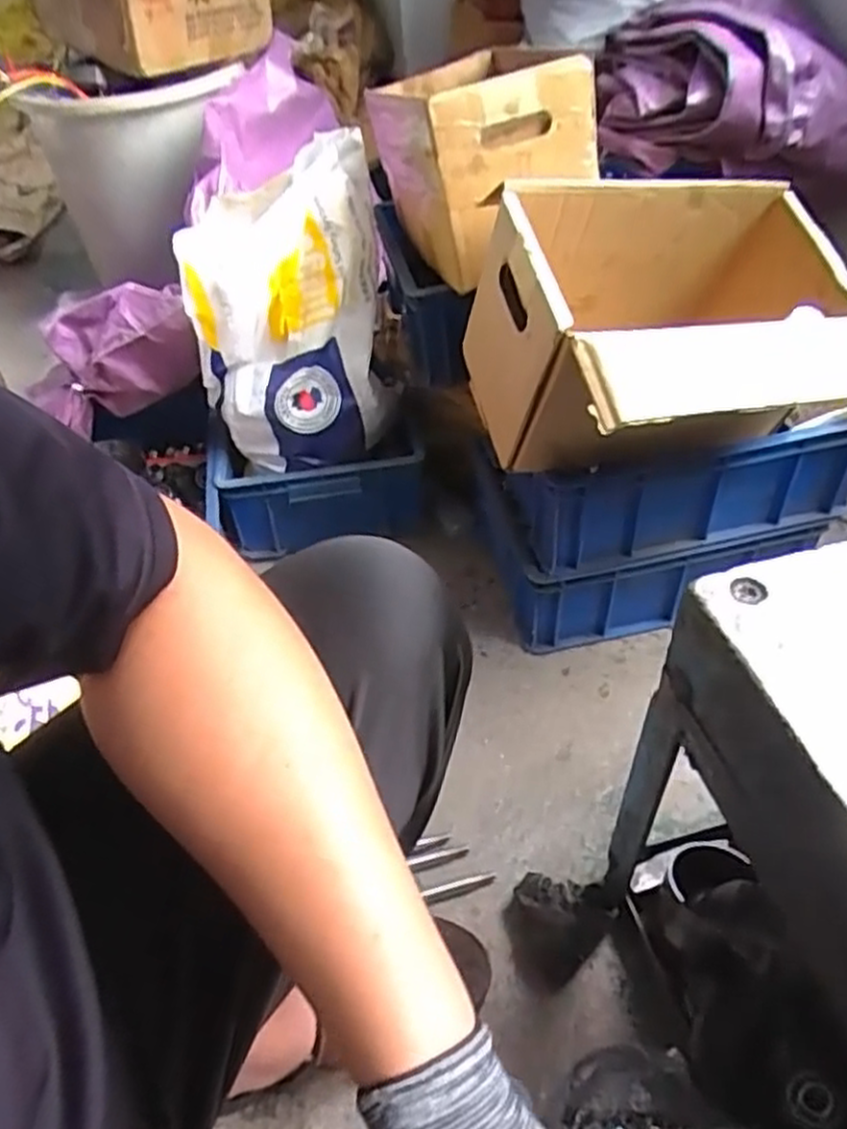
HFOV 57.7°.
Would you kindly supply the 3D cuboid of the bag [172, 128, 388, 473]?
[{"bbox_3d":[-0.177,-0.319,1.007,0.252,0.337,0.183,-8,46,-3],"label":"bag"}]

